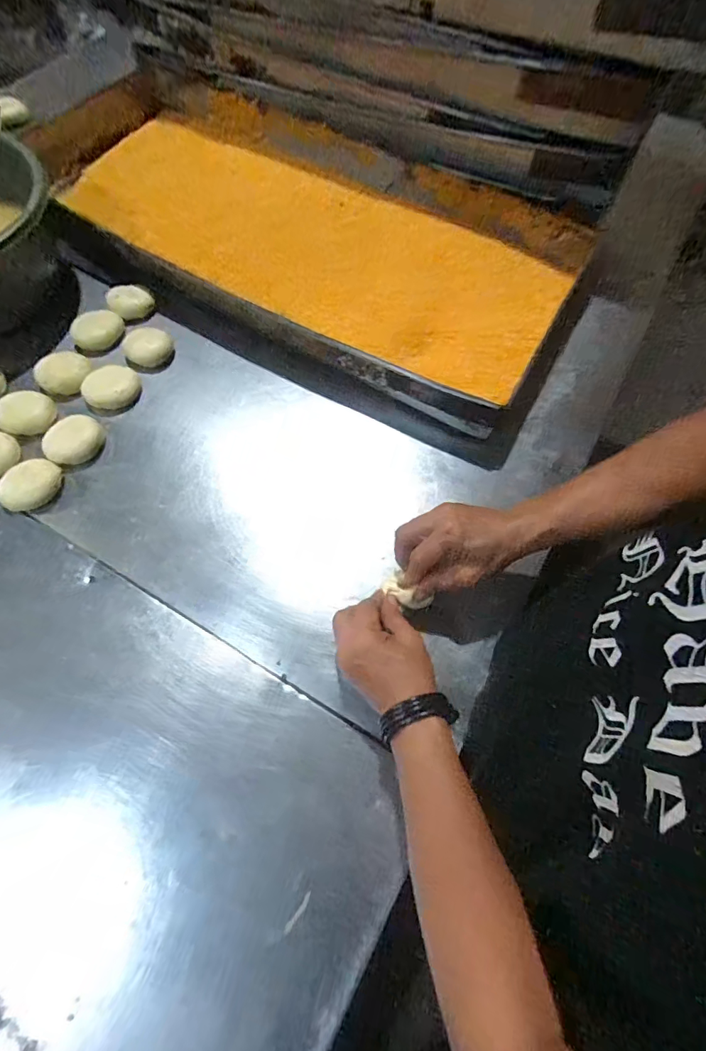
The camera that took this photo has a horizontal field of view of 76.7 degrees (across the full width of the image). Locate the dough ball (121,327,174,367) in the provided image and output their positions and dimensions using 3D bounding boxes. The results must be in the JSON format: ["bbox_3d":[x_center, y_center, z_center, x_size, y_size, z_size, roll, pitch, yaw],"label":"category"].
[{"bbox_3d":[-0.260,-0.226,0.570,0.059,0.030,0.040,-23,70,-12],"label":"dough ball"}]

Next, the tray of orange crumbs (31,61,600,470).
[{"bbox_3d":[-0.122,-0.436,0.649,0.848,0.074,0.417,26,68,8],"label":"tray of orange crumbs"}]

